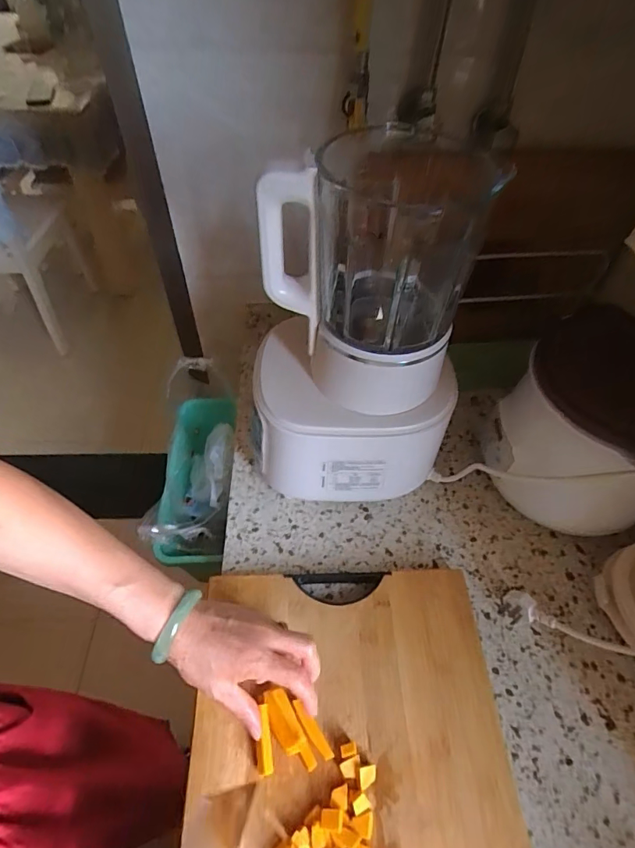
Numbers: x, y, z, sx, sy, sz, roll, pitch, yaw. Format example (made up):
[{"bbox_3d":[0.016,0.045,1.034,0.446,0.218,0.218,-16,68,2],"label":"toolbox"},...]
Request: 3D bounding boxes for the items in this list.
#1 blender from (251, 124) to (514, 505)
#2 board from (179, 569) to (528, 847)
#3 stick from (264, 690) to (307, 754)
[{"bbox_3d":[0.040,-0.083,0.480,0.210,0.349,0.172,0,52,-2],"label":"blender"},{"bbox_3d":[0.033,0.327,0.392,0.288,0.028,0.394,0,52,-2],"label":"board"},{"bbox_3d":[-0.031,0.272,0.410,0.023,0.012,0.055,-24,69,-19],"label":"stick"}]

